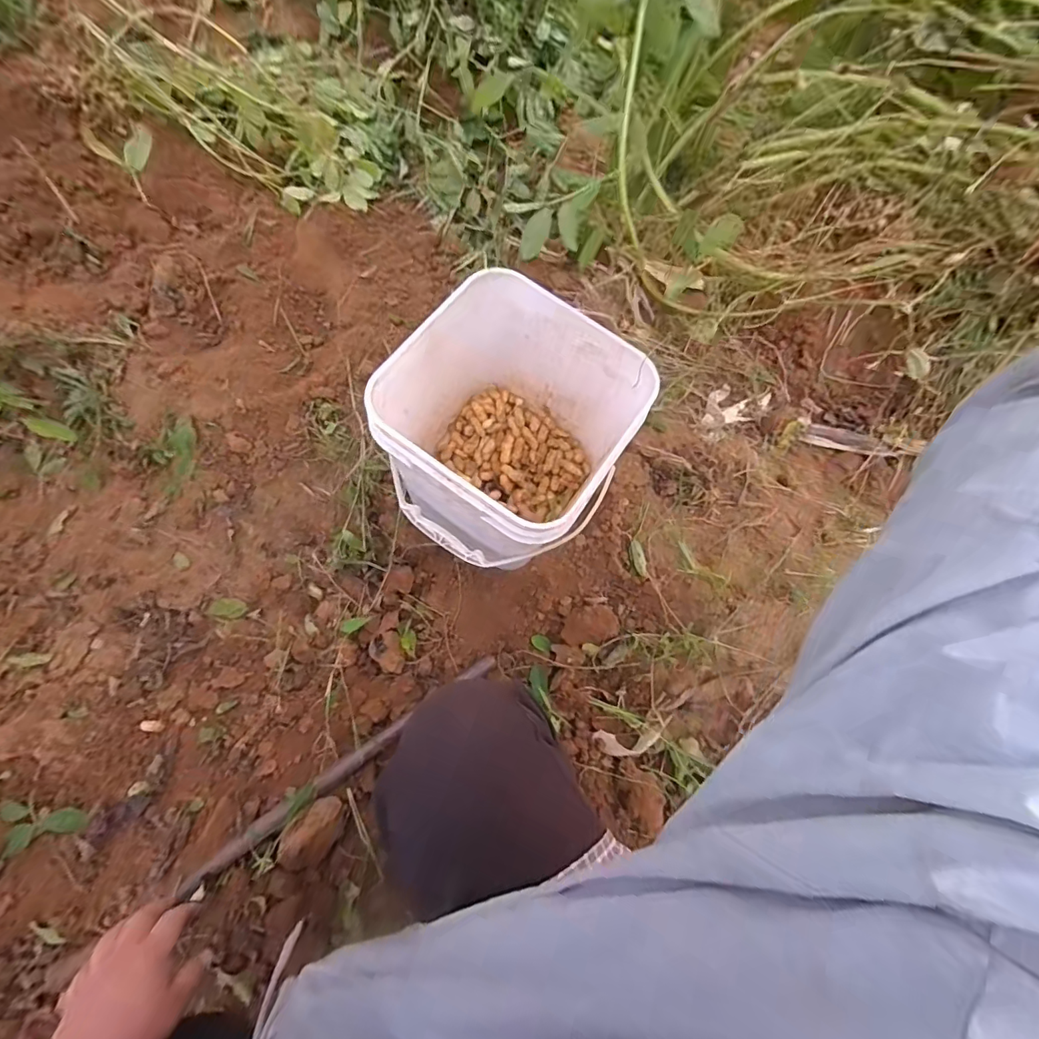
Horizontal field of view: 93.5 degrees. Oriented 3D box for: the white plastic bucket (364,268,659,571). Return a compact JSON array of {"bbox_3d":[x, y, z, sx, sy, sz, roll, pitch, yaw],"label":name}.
[{"bbox_3d":[-0.011,-0.090,0.601,0.244,0.238,0.268,33,73,5],"label":"white plastic bucket"}]

